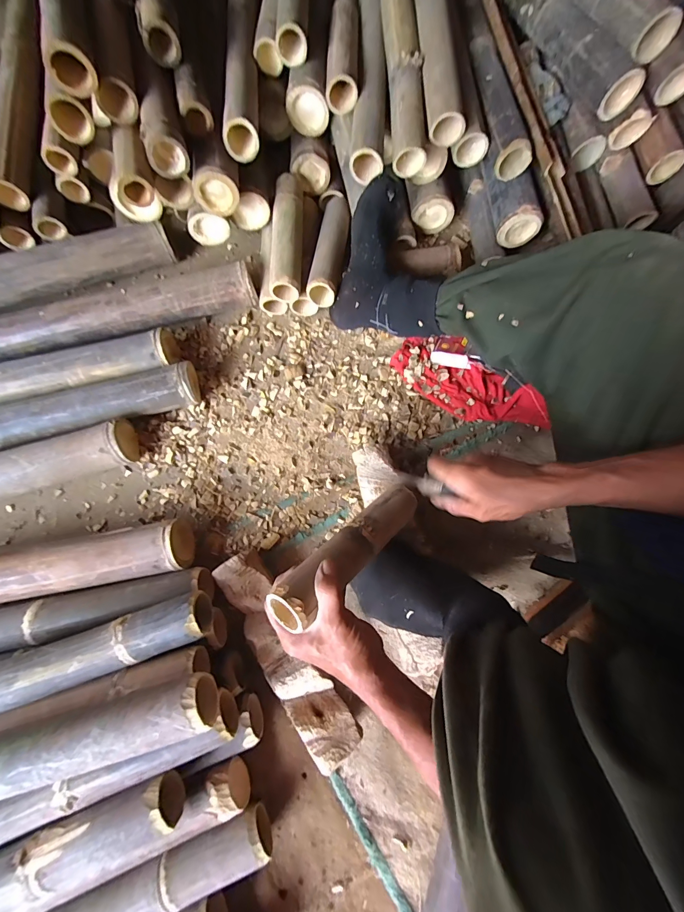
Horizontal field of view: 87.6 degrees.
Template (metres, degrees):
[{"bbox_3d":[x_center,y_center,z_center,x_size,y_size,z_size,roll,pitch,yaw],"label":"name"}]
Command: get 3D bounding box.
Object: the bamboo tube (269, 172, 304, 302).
[{"bbox_3d":[-0.100,-0.403,0.648,0.054,0.050,0.235,0,75,0],"label":"bamboo tube"}]

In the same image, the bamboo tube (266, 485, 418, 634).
[{"bbox_3d":[0.017,0.112,0.445,0.242,0.046,0.054,-32,75,-39],"label":"bamboo tube"}]

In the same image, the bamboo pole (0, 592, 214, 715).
[{"bbox_3d":[-0.482,0.310,0.459,0.634,0.066,0.062,-18,76,-4],"label":"bamboo pole"}]

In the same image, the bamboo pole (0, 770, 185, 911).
[{"bbox_3d":[-0.496,0.535,0.409,0.640,0.061,0.067,-23,76,-5],"label":"bamboo pole"}]

